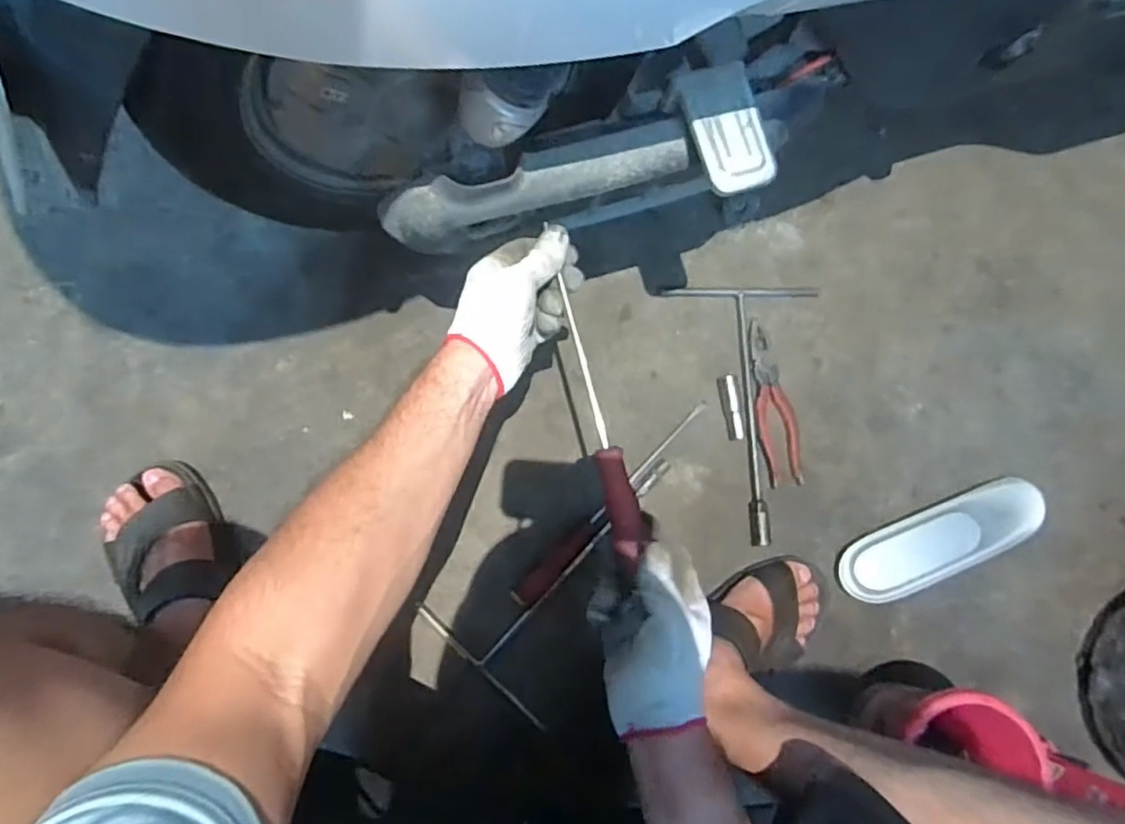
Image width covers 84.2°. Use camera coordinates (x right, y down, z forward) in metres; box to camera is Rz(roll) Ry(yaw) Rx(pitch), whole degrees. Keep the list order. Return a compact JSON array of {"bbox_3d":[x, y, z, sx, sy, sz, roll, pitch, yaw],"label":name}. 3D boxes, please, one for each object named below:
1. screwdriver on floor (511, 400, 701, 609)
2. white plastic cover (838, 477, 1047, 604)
[{"bbox_3d":[0.061,0.099,0.691,0.297,0.022,0.028,-43,88,-9],"label":"screwdriver on floor"},{"bbox_3d":[0.438,0.149,0.721,0.257,0.036,0.079,-19,85,-8],"label":"white plastic cover"}]

